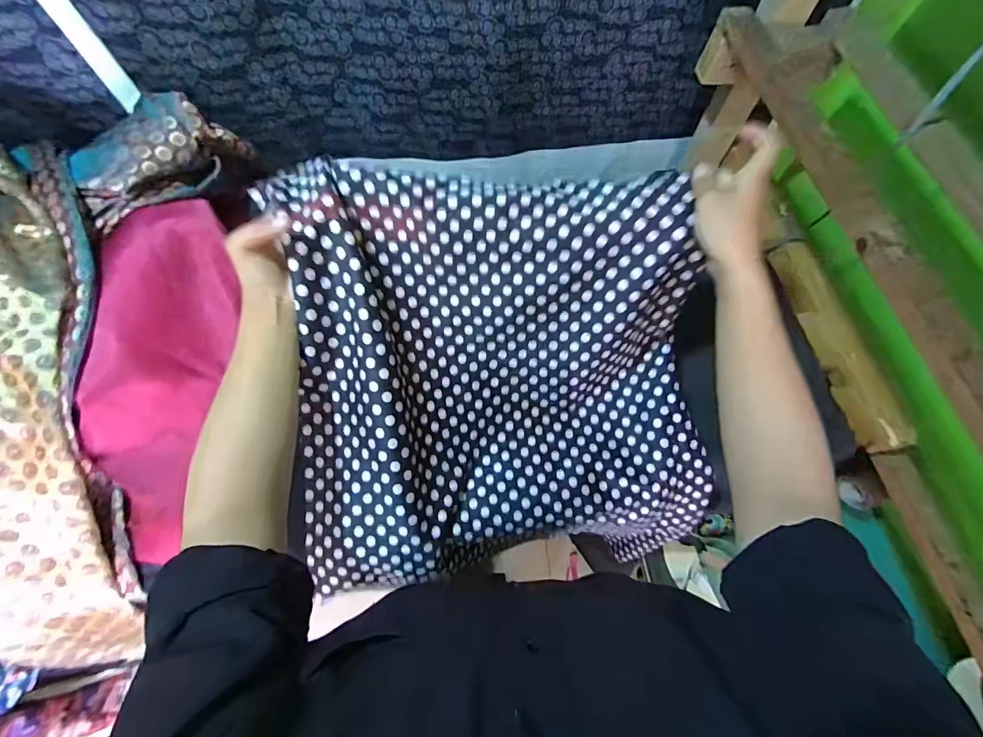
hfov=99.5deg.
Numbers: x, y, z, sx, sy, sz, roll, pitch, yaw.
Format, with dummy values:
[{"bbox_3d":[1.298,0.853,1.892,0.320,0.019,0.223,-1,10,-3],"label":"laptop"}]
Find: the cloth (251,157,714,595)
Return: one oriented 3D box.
[{"bbox_3d":[0.016,0.012,0.466,0.436,0.091,0.416,-2,103,-7],"label":"cloth"}]

